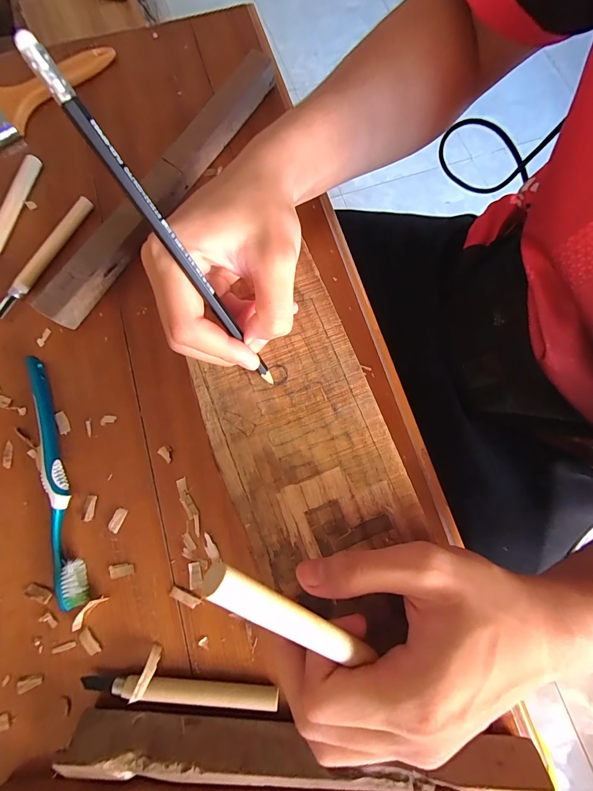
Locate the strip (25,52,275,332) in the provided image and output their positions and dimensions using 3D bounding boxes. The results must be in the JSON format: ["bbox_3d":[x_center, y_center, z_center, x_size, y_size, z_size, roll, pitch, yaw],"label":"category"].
[{"bbox_3d":[-0.115,-0.190,0.296,0.027,0.028,0.307,30,79,7],"label":"strip"}]

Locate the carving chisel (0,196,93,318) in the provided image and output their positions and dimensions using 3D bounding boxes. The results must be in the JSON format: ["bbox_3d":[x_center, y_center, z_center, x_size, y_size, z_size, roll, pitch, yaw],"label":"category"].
[{"bbox_3d":[-0.219,-0.120,0.288,0.010,0.009,0.128,26,78,6],"label":"carving chisel"}]

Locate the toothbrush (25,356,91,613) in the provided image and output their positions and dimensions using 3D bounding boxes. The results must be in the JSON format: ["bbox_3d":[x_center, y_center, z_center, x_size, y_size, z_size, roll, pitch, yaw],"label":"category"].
[{"bbox_3d":[-0.182,0.058,0.246,0.020,0.013,0.184,-18,77,-4],"label":"toothbrush"}]

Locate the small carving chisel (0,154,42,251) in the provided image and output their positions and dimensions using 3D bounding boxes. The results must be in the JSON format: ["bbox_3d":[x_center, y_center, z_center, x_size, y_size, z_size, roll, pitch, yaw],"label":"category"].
[{"bbox_3d":[-0.255,-0.158,0.294,0.013,0.013,0.123,13,77,3],"label":"small carving chisel"}]

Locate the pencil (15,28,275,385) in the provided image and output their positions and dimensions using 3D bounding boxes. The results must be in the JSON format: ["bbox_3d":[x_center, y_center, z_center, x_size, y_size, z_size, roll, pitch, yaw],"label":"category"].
[{"bbox_3d":[-0.055,-0.066,0.170,0.007,0.175,0.011,-43,45,-9],"label":"pencil"}]

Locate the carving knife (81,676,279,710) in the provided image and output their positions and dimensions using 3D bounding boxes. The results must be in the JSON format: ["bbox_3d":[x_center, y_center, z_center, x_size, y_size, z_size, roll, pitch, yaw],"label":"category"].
[{"bbox_3d":[-0.075,0.192,0.216,0.126,0.011,0.011,5,77,1],"label":"carving knife"}]

